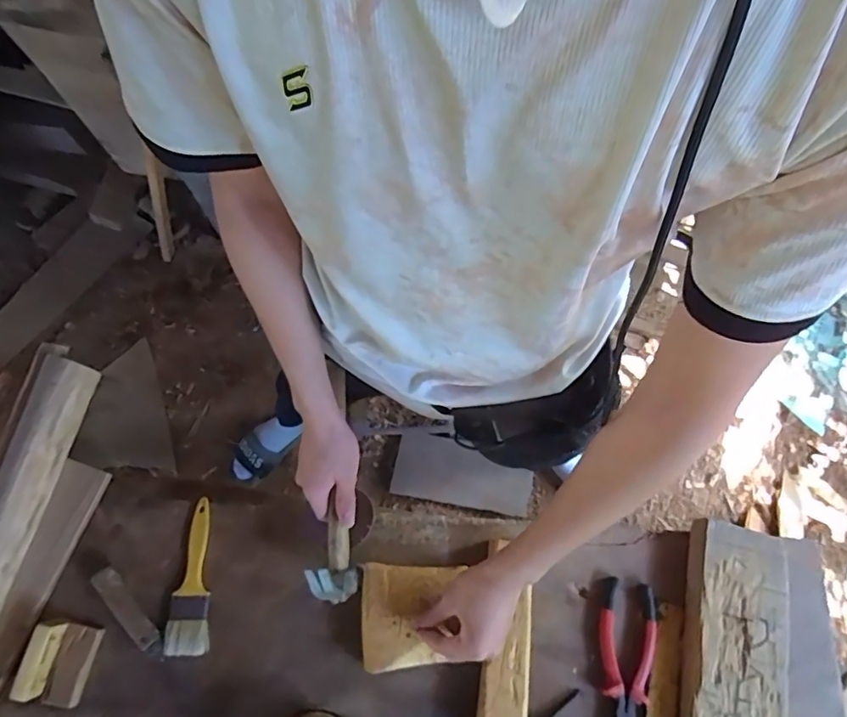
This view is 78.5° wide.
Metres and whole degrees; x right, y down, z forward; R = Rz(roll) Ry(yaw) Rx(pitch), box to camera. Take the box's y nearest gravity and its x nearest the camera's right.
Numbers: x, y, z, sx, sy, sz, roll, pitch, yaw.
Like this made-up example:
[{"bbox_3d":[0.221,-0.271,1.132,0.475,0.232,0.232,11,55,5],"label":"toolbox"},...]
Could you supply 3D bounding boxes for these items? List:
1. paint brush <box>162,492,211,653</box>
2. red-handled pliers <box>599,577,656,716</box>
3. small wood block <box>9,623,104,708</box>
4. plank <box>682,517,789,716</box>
[{"bbox_3d":[-0.290,0.269,0.643,0.048,0.012,0.176,-5,70,-2],"label":"paint brush"},{"bbox_3d":[0.249,0.374,0.633,0.067,0.013,0.186,10,71,3],"label":"red-handled pliers"},{"bbox_3d":[-0.419,0.349,0.590,0.059,0.045,0.088,11,71,4],"label":"small wood block"},{"bbox_3d":[0.358,0.428,0.603,0.115,0.026,0.449,15,71,5],"label":"plank"}]

